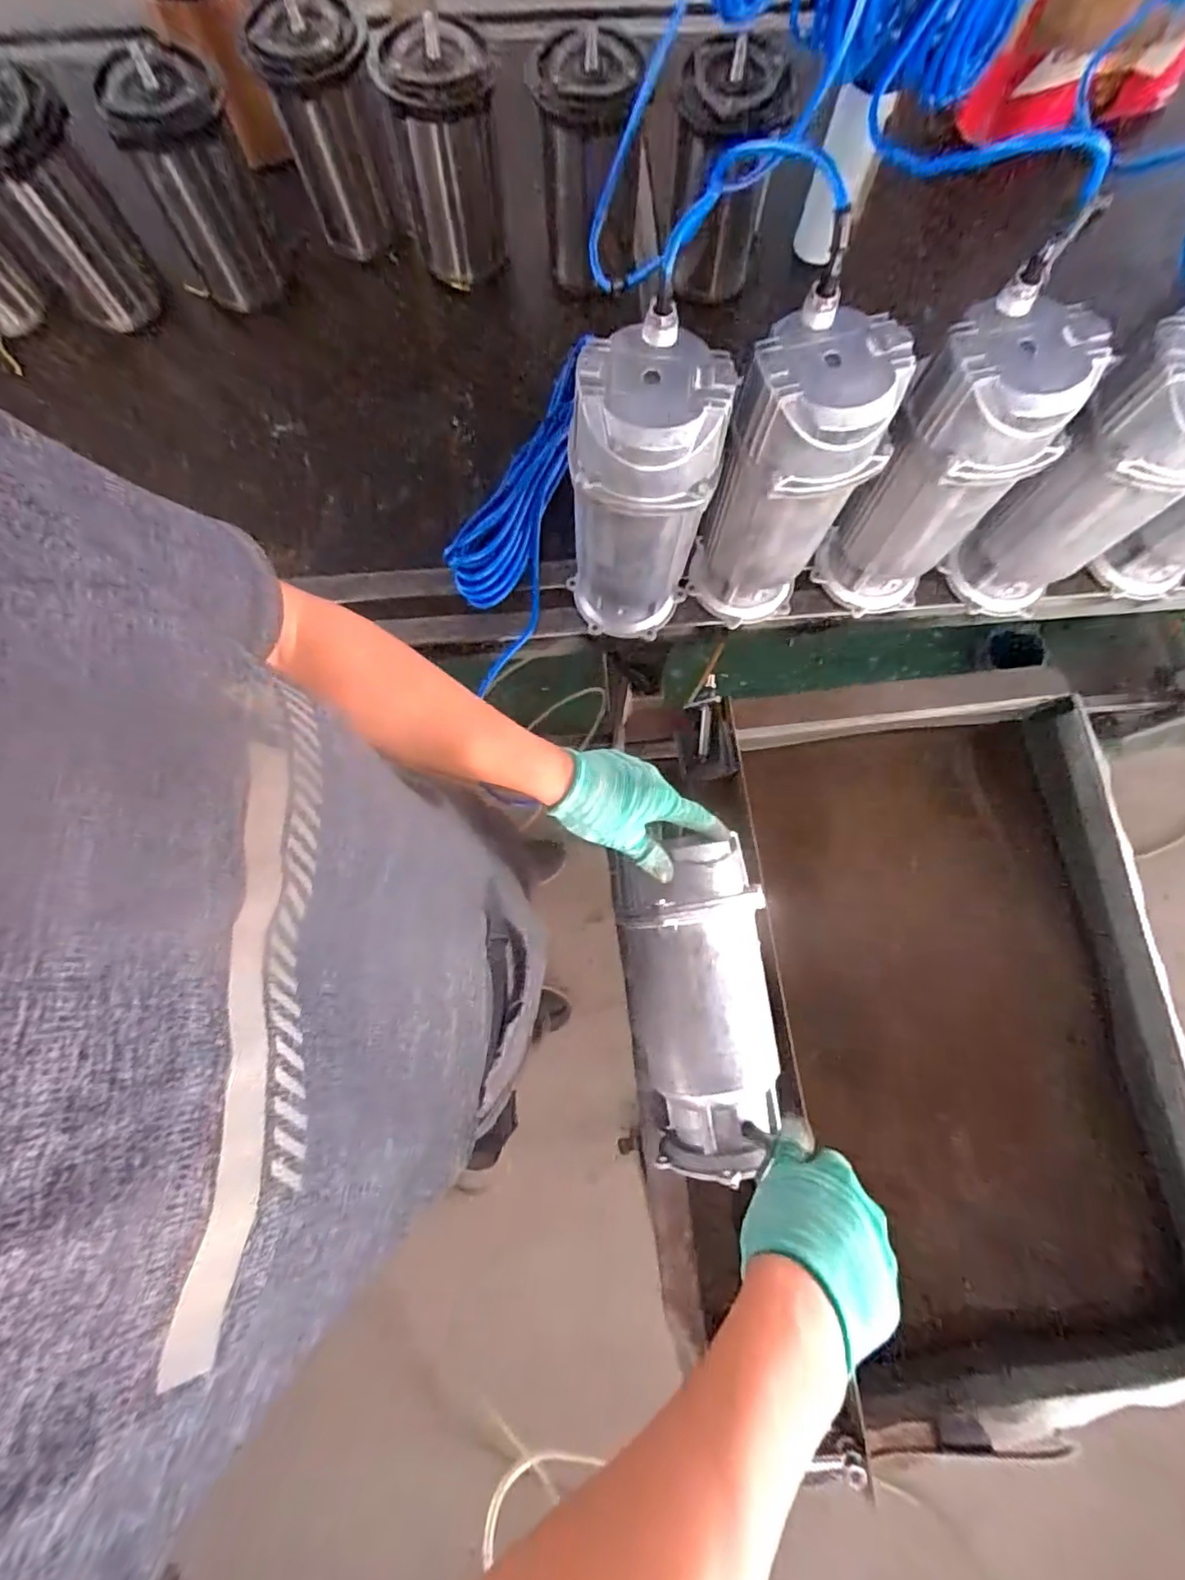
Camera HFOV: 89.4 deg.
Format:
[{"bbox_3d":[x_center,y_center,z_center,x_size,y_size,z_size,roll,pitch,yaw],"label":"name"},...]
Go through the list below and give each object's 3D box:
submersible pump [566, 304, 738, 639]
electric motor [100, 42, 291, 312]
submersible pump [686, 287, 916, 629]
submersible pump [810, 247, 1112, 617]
[{"bbox_3d":[0.043,-0.271,0.592,0.119,0.294,0.107,7,77,0],"label":"submersible pump"},{"bbox_3d":[-0.478,-0.735,0.753,0.127,0.229,0.127,-24,79,-6],"label":"electric motor"},{"bbox_3d":[0.186,-0.288,0.598,0.130,0.289,0.118,26,78,5],"label":"submersible pump"},{"bbox_3d":[0.339,-0.300,0.602,0.128,0.291,0.113,36,79,7],"label":"submersible pump"}]

